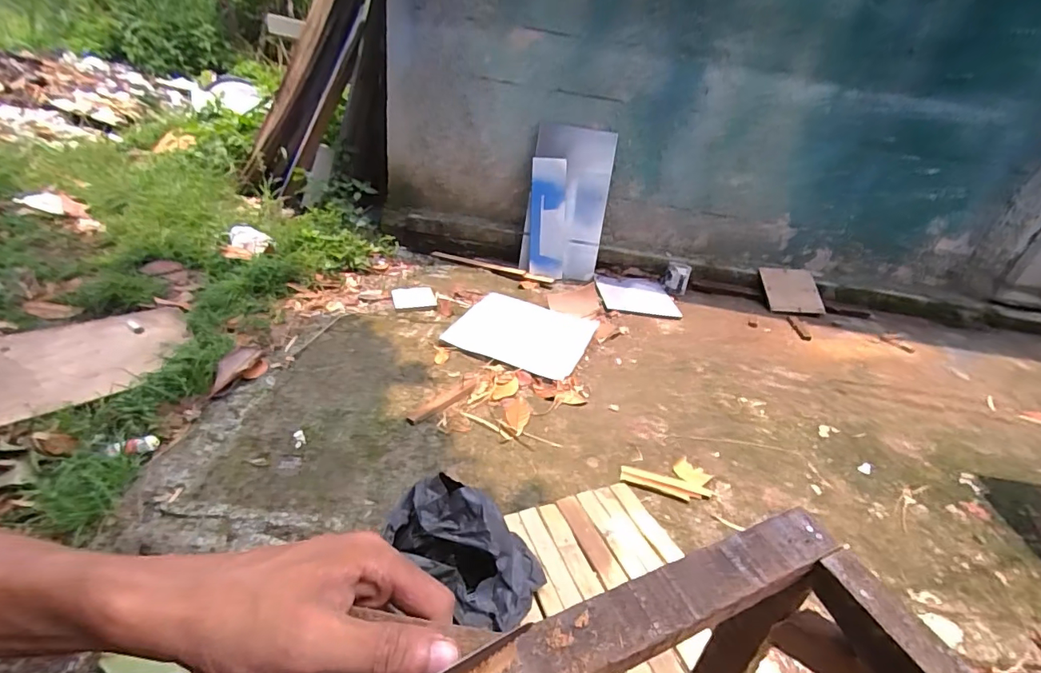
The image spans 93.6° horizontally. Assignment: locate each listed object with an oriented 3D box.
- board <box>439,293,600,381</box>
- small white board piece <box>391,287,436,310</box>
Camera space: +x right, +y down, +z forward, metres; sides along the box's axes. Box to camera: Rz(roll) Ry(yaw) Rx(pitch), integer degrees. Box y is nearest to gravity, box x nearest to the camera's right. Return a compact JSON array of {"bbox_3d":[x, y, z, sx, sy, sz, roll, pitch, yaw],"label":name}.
[{"bbox_3d":[0.008,-0.015,1.745,0.451,0.015,0.443,18,34,16],"label":"board"},{"bbox_3d":[-0.410,-0.152,1.887,0.157,0.016,0.159,-7,36,-22],"label":"small white board piece"}]

